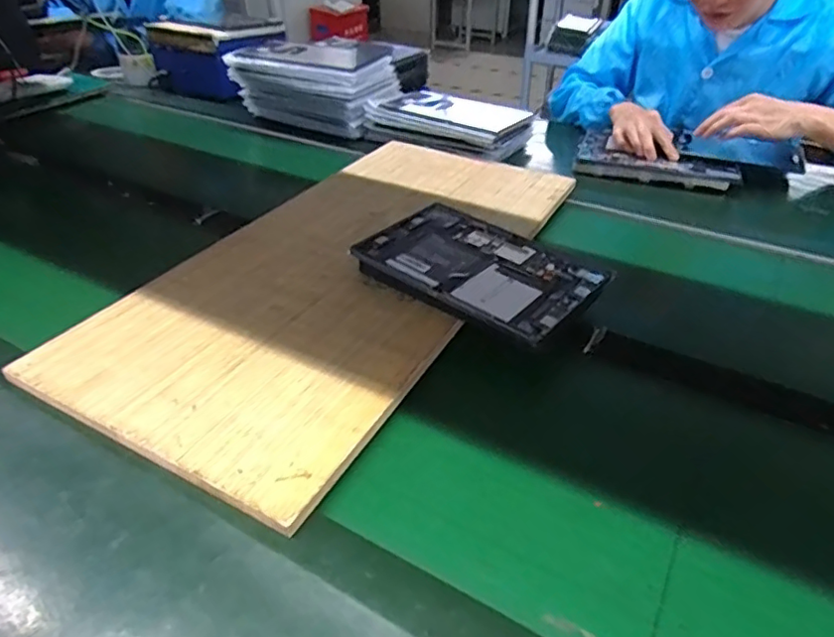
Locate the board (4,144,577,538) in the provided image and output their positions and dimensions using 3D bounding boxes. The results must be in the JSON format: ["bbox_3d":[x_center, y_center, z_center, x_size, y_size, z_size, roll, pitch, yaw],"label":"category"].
[{"bbox_3d":[-0.076,-0.070,0.716,0.342,0.025,0.678,19,41,23],"label":"board"}]

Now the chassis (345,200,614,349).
[{"bbox_3d":[0.069,-0.054,0.659,0.254,0.032,0.175,26,44,29],"label":"chassis"}]

